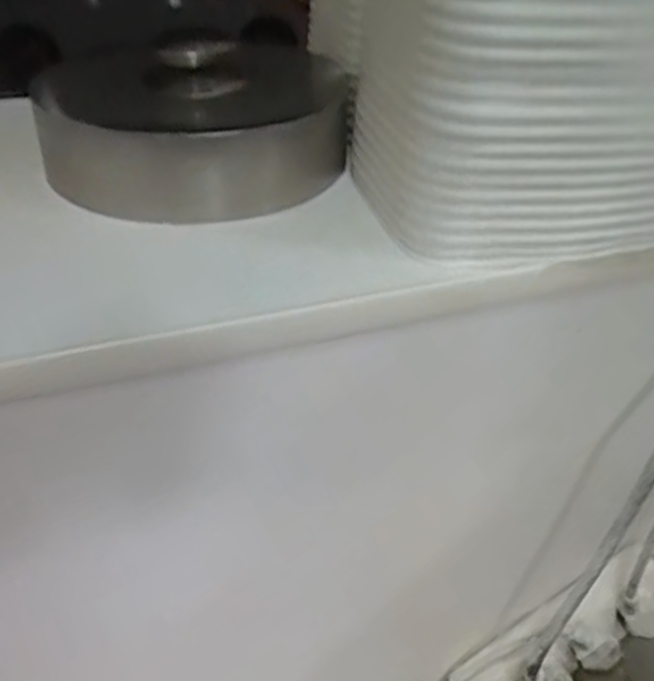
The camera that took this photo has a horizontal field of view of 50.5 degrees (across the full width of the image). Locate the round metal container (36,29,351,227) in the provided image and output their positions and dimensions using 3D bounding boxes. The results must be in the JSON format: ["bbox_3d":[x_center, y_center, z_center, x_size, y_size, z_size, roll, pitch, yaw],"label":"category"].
[{"bbox_3d":[-0.070,-0.142,0.434,0.167,0.074,0.172,2,38,-1],"label":"round metal container"}]

